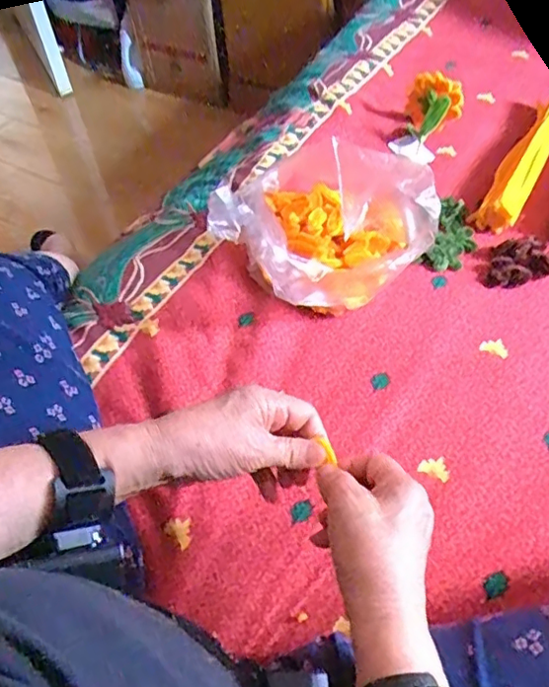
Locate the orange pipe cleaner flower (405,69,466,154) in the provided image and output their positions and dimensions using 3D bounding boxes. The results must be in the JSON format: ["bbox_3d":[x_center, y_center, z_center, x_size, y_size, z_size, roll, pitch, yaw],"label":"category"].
[{"bbox_3d":[0.217,-0.320,0.795,0.077,0.070,0.107,9,55,11],"label":"orange pipe cleaner flower"}]

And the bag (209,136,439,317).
[{"bbox_3d":[0.045,-0.112,0.602,0.184,0.149,0.170,-38,58,-23],"label":"bag"}]

